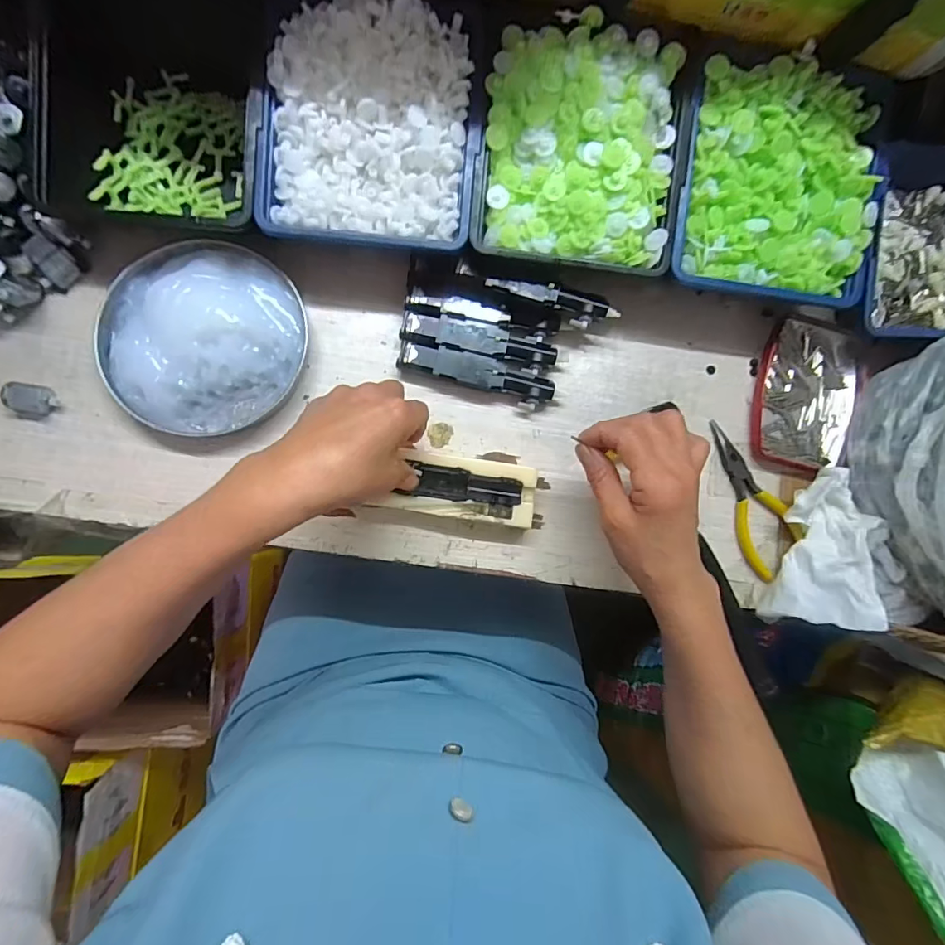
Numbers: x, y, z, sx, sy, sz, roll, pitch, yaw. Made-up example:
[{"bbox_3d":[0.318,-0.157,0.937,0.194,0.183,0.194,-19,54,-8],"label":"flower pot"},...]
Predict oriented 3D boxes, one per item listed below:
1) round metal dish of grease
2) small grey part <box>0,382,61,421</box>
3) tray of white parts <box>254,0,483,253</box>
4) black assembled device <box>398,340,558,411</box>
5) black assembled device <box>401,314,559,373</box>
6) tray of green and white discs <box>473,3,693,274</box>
[{"bbox_3d":[-0.201,-0.104,0.354,0.139,0.029,0.143,0,85,-5],"label":"round metal dish of grease"},{"bbox_3d":[-0.319,-0.051,0.347,0.028,0.018,0.025,14,84,-3],"label":"small grey part"},{"bbox_3d":[-0.069,-0.240,0.341,0.141,0.046,0.157,5,100,-2],"label":"tray of white parts"},{"bbox_3d":[0.004,-0.075,0.372,0.117,0.019,0.026,17,84,-3],"label":"black assembled device"},{"bbox_3d":[0.006,-0.100,0.374,0.117,0.019,0.026,13,84,-4],"label":"black assembled device"},{"bbox_3d":[0.077,-0.226,0.337,0.144,0.034,0.154,5,84,-4],"label":"tray of green and white discs"}]

